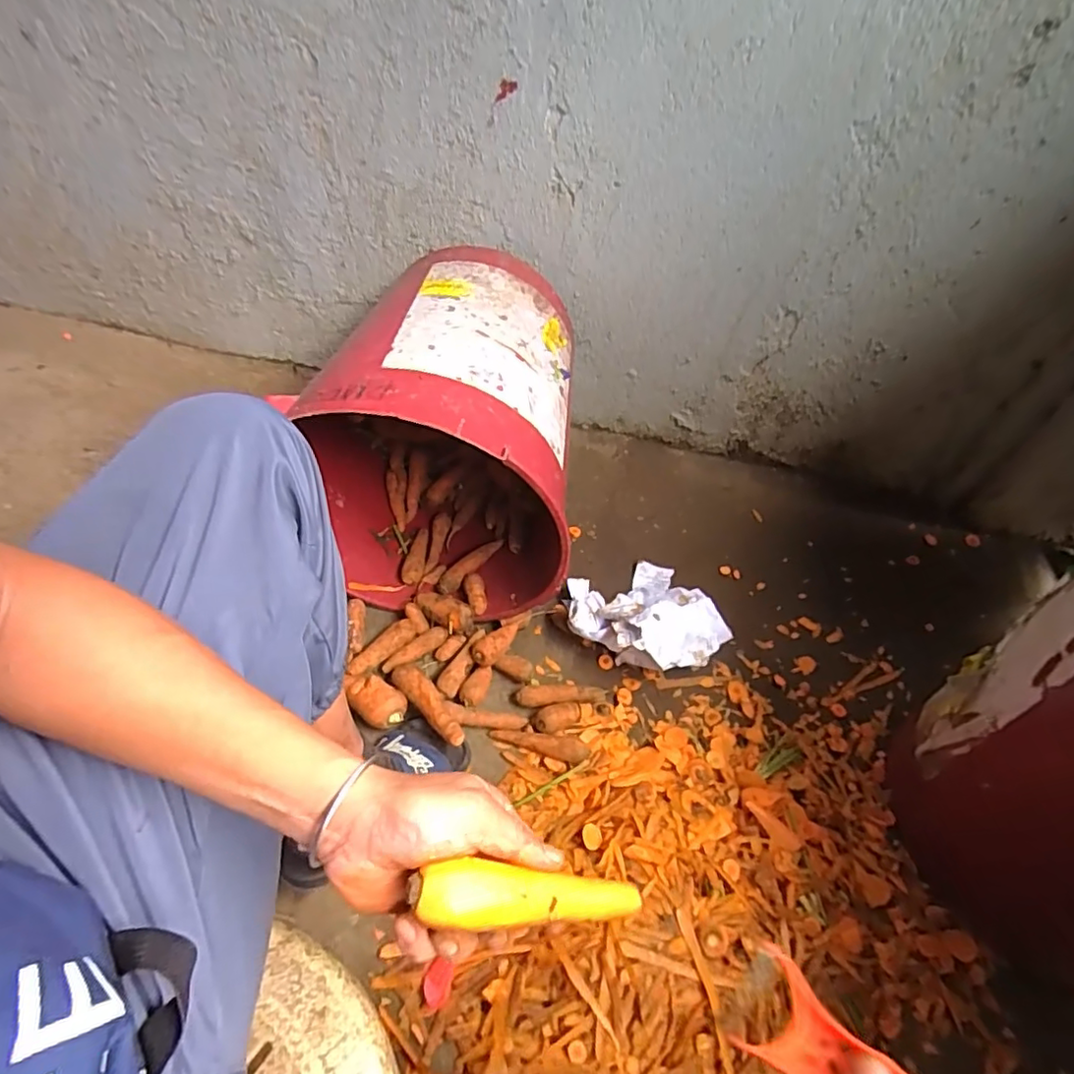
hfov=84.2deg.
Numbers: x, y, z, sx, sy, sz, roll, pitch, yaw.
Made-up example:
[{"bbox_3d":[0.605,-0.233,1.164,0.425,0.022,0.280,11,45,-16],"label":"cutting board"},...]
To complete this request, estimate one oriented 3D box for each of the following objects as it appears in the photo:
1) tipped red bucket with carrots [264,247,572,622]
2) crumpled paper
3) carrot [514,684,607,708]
[{"bbox_3d":[-0.162,-0.198,0.987,0.419,0.384,0.548,4,50,-3],"label":"tipped red bucket with carrots"},{"bbox_3d":[0.175,0.120,0.974,0.254,0.103,0.222,-13,53,-16],"label":"crumpled paper"},{"bbox_3d":[0.039,0.238,0.896,0.139,0.025,0.034,-3,51,-9],"label":"carrot"}]

